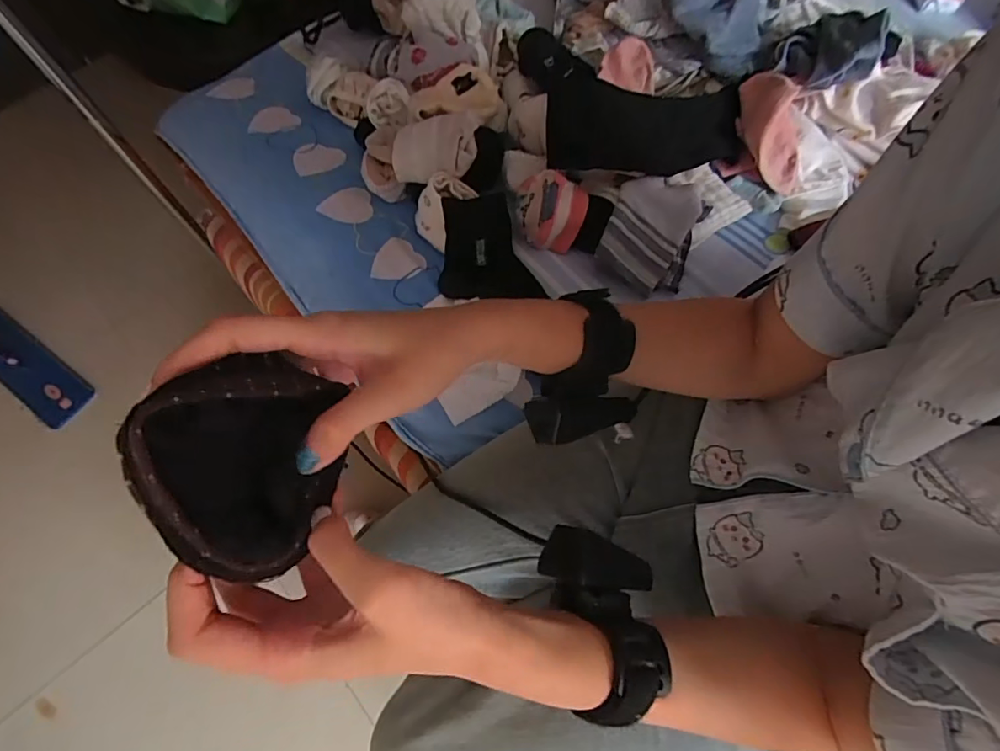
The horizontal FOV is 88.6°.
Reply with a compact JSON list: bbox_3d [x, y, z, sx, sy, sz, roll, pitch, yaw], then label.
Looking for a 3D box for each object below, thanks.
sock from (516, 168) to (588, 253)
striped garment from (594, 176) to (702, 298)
[{"bbox_3d":[0.055,-0.182,0.558,0.076,0.056,0.065,9,69,6],"label":"sock"},{"bbox_3d":[0.167,-0.162,0.557,0.092,0.055,0.131,21,71,11],"label":"striped garment"}]

